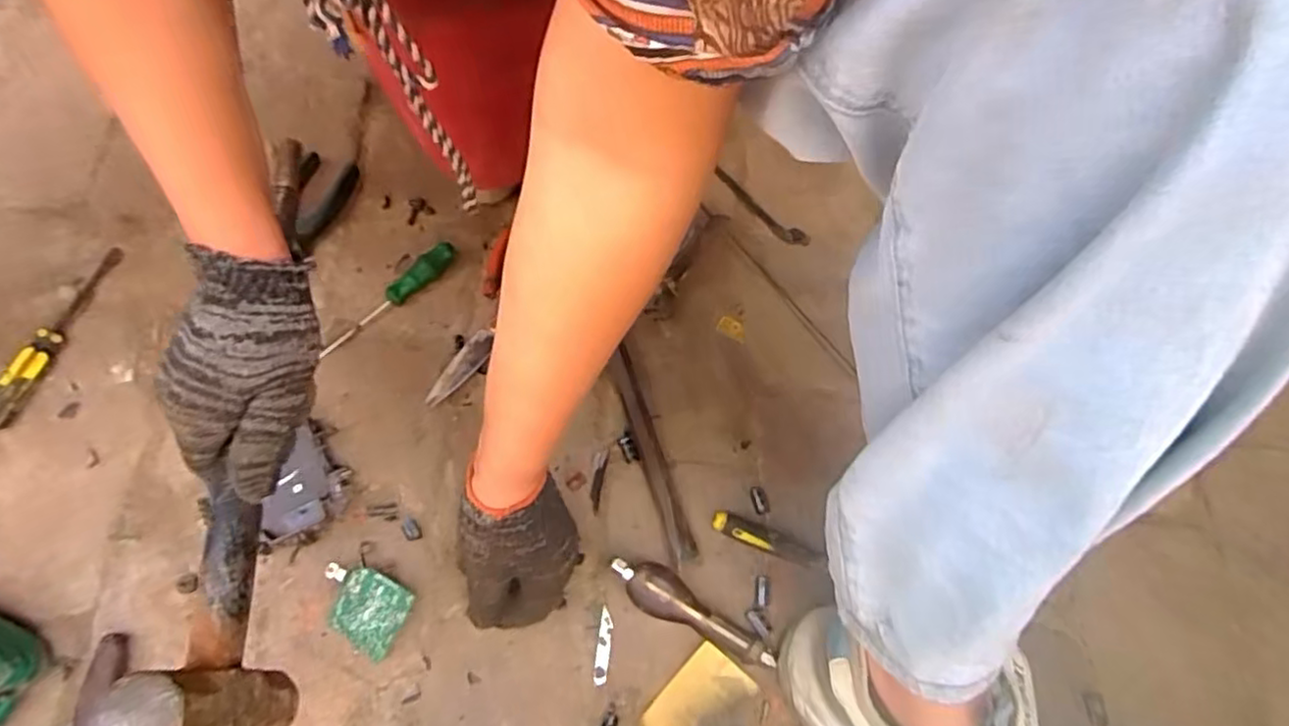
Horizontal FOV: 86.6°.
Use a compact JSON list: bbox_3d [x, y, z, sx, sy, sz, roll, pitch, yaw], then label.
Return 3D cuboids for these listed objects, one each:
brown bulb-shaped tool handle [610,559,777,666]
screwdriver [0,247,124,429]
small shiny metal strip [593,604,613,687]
[{"bbox_3d":[0.033,0.176,0.479,0.124,0.030,0.031,29,69,10],"label":"brown bulb-shaped tool handle"},{"bbox_3d":[-0.482,-0.026,0.558,0.017,0.024,0.170,13,67,3],"label":"screwdriver"},{"bbox_3d":[-0.029,0.201,0.485,0.008,0.004,0.051,7,67,1],"label":"small shiny metal strip"}]

